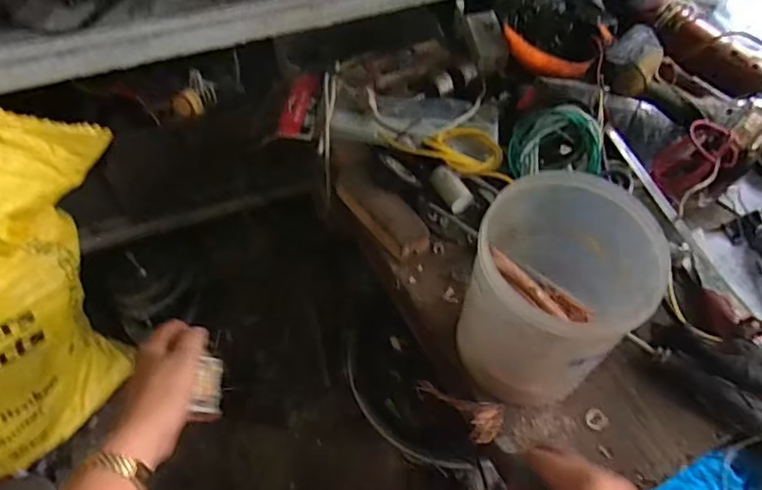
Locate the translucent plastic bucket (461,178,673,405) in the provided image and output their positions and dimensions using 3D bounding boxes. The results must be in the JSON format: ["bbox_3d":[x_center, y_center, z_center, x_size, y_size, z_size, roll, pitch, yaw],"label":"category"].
[{"bbox_3d":[0.143,0.037,0.451,0.134,0.156,0.130,1,56,-1],"label":"translucent plastic bucket"}]

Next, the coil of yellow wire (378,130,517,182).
[{"bbox_3d":[0.084,-0.118,0.634,0.153,0.017,0.060,20,58,12],"label":"coil of yellow wire"}]

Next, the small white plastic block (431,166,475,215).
[{"bbox_3d":[0.082,-0.064,0.625,0.023,0.021,0.059,-27,61,-18],"label":"small white plastic block"}]

